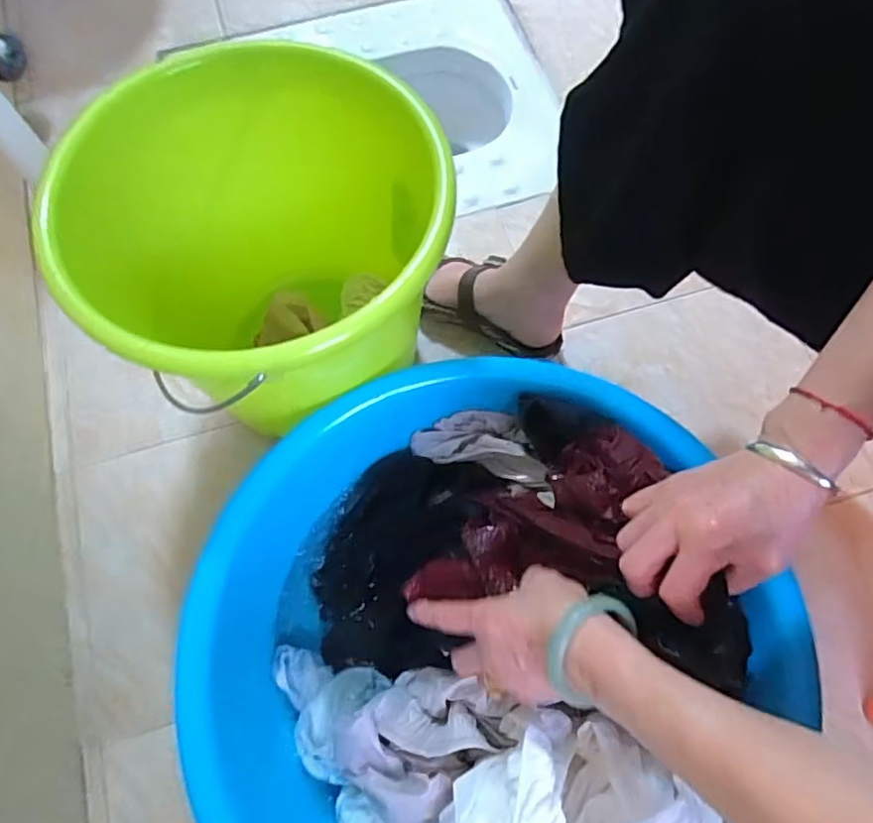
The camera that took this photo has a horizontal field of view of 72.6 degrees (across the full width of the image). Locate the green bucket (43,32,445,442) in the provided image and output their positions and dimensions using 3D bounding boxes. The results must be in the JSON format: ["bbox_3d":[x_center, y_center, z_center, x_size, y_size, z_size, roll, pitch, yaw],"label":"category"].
[{"bbox_3d":[-0.162,-0.128,0.596,0.317,0.312,0.305,0,70,0],"label":"green bucket"}]

